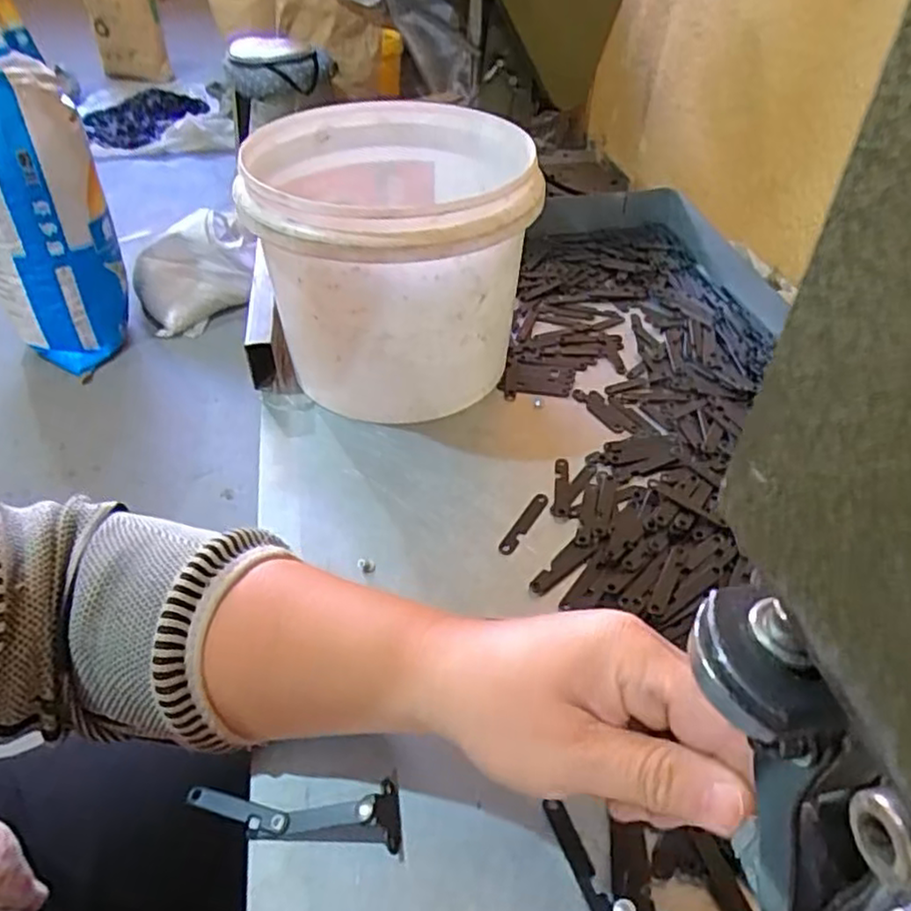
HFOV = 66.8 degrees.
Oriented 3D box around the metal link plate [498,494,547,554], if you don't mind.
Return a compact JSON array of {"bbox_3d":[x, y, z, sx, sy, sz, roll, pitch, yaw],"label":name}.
[{"bbox_3d":[0.041,0.040,0.411,0.009,0.004,0.051,23,48,23],"label":"metal link plate"}]

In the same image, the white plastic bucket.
[{"bbox_3d":[-0.039,-0.132,0.479,0.168,0.156,0.181,0,43,0],"label":"white plastic bucket"}]

